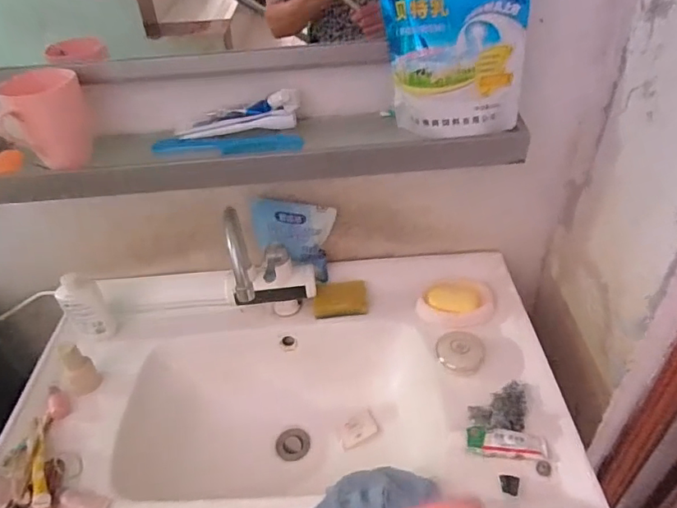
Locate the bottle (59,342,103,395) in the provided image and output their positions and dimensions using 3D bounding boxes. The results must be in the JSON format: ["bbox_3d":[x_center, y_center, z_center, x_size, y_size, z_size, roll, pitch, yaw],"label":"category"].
[{"bbox_3d":[-0.422,0.180,0.801,0.046,0.112,0.045,-34,49,-29],"label":"bottle"}]

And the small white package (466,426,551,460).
[{"bbox_3d":[0.228,0.252,0.663,0.110,0.021,0.038,8,42,-5],"label":"small white package"}]

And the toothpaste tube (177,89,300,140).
[{"bbox_3d":[-0.140,-0.196,0.704,0.173,0.055,0.032,-2,42,4],"label":"toothpaste tube"}]

